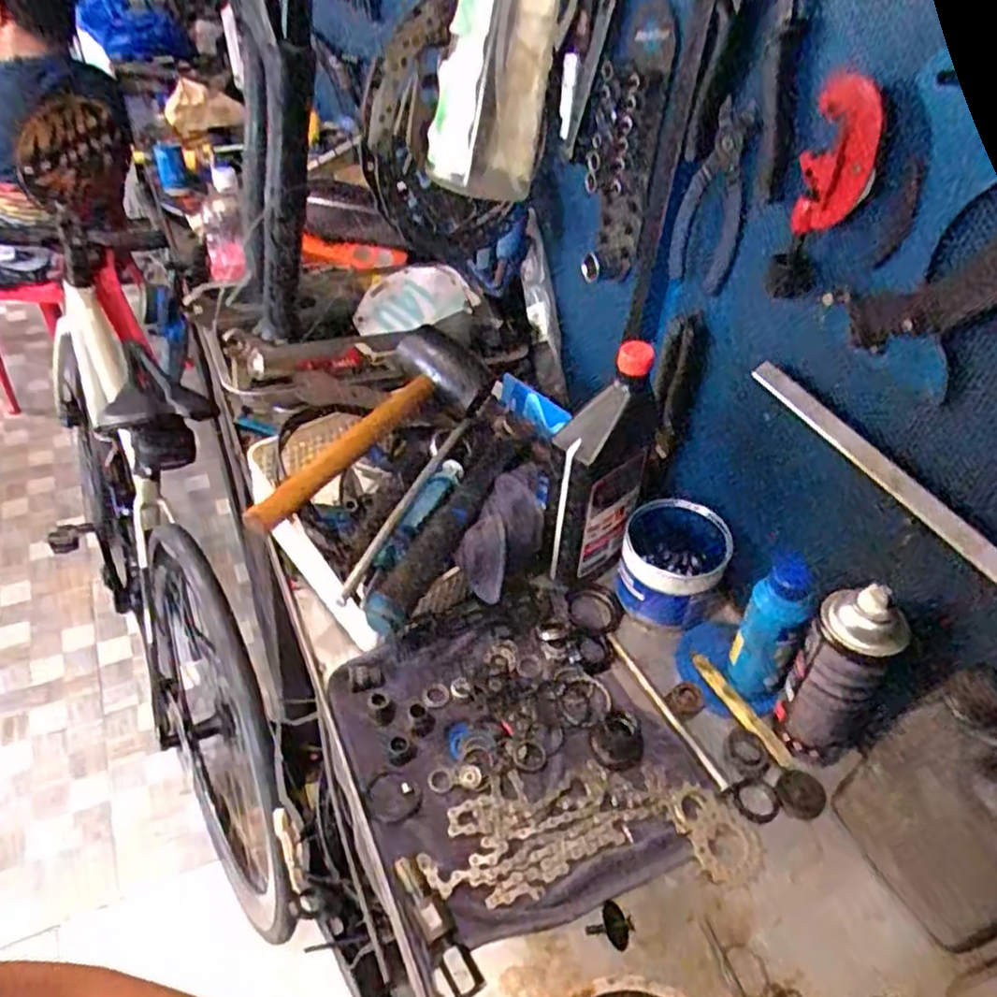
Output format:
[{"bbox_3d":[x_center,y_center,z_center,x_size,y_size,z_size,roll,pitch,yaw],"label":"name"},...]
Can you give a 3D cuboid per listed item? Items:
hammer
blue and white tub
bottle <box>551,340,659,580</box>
[{"bbox_3d":[-0.115,-0.071,0.751,0.097,0.060,0.339,20,44,17],"label":"hammer"},{"bbox_3d":[0.173,0.065,0.738,0.092,0.094,0.099,3,42,-2],"label":"blue and white tub"},{"bbox_3d":[0.095,-0.020,0.705,0.094,0.249,0.056,-32,53,-33],"label":"bottle"}]

